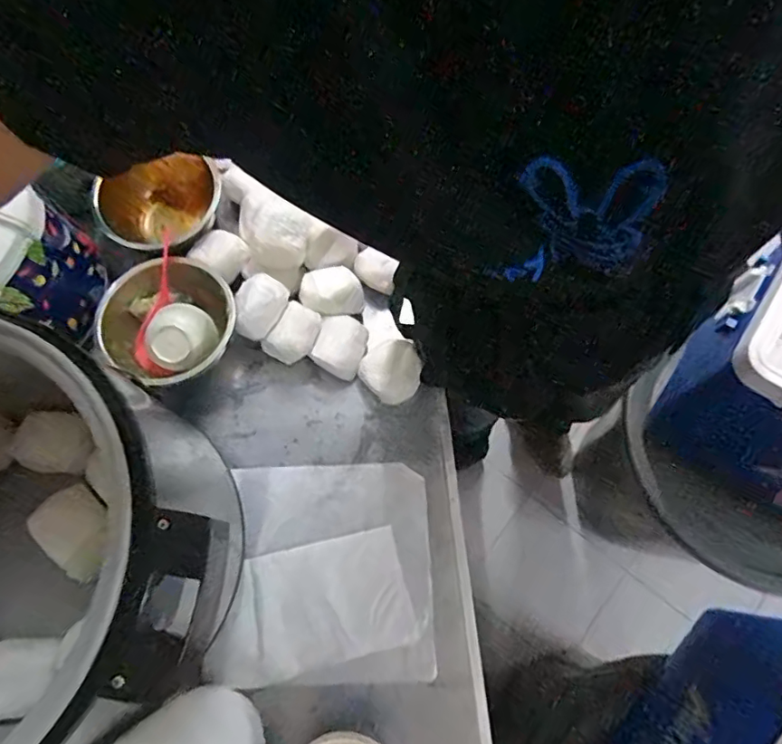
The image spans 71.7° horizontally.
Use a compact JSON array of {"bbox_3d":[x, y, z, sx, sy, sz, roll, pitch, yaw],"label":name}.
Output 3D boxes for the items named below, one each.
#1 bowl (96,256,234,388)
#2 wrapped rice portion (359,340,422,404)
[{"bbox_3d":[-0.281,-0.065,0.702,0.163,0.064,0.168,28,74,10],"label":"bowl"},{"bbox_3d":[0.002,0.000,0.715,0.075,0.039,0.077,0,71,1],"label":"wrapped rice portion"}]

